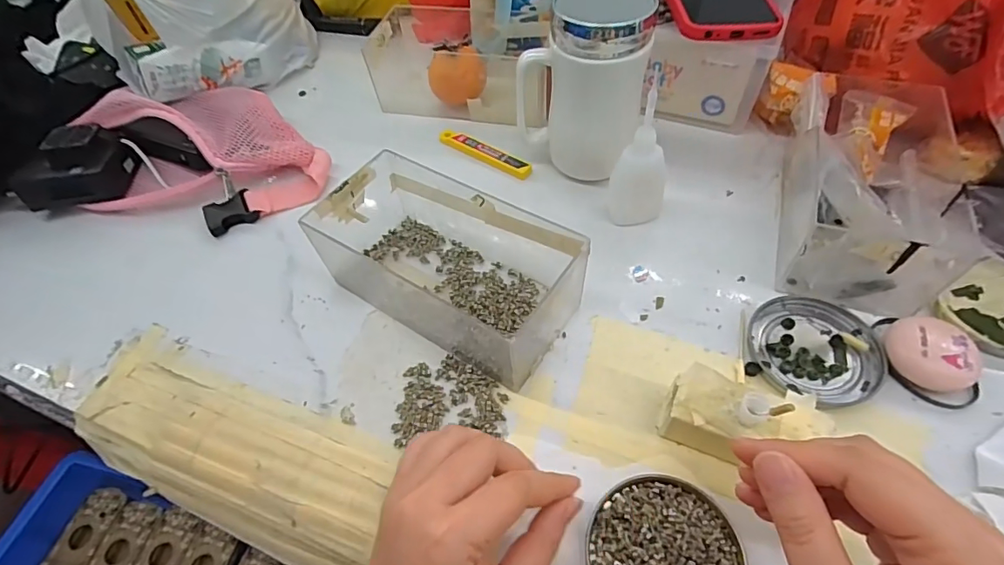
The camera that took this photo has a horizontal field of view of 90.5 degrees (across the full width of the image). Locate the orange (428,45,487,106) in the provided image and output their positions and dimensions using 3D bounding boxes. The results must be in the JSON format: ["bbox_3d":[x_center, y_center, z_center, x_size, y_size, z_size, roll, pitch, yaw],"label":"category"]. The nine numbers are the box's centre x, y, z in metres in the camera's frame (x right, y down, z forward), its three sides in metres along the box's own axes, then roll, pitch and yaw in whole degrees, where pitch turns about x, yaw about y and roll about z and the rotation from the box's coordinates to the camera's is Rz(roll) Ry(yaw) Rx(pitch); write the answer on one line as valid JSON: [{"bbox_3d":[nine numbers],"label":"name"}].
[{"bbox_3d":[-0.044,-0.206,0.502,0.056,0.049,0.052,-8,52,-2],"label":"orange"}]

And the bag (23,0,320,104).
[{"bbox_3d":[-0.336,-0.276,0.532,0.211,0.127,0.179,-3,52,2],"label":"bag"}]

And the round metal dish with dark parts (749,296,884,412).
[{"bbox_3d":[0.205,0.043,0.328,0.076,0.007,0.078,-2,52,3],"label":"round metal dish with dark parts"}]

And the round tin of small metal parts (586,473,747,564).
[{"bbox_3d":[0.084,0.142,0.259,0.076,0.014,0.077,-2,52,3],"label":"round tin of small metal parts"}]

